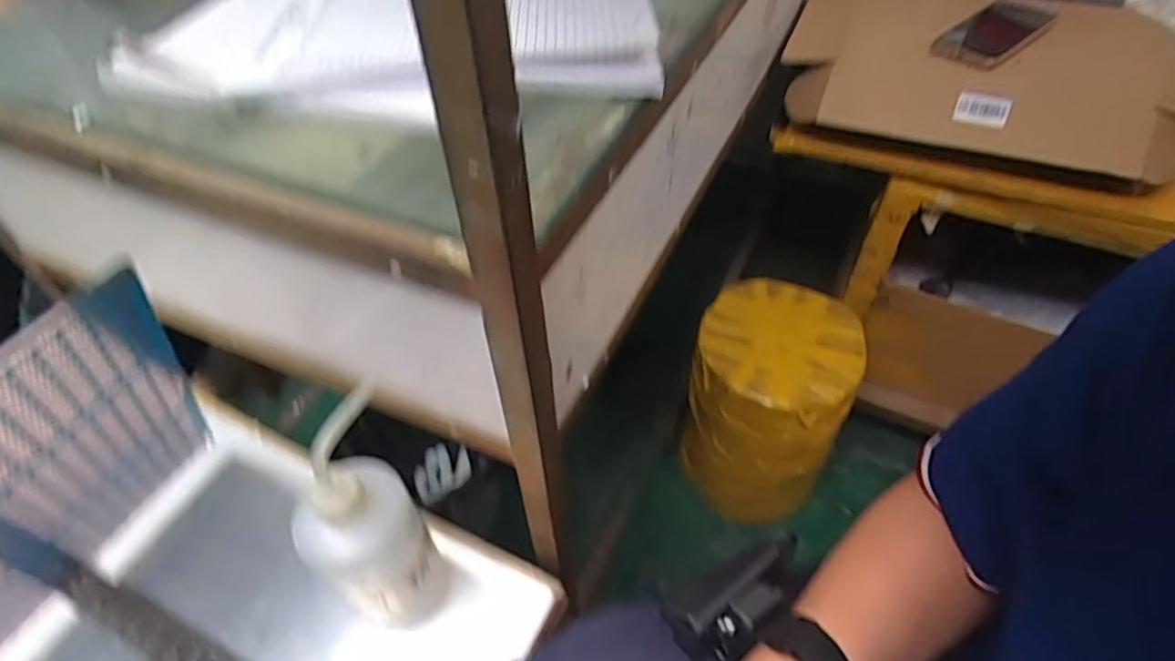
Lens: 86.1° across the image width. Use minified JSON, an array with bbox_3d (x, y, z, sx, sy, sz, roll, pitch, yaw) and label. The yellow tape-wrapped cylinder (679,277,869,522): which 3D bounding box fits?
[{"bbox_3d":[0.272,0.115,0.978,0.213,0.311,0.225,14,52,15],"label":"yellow tape-wrapped cylinder"}]

